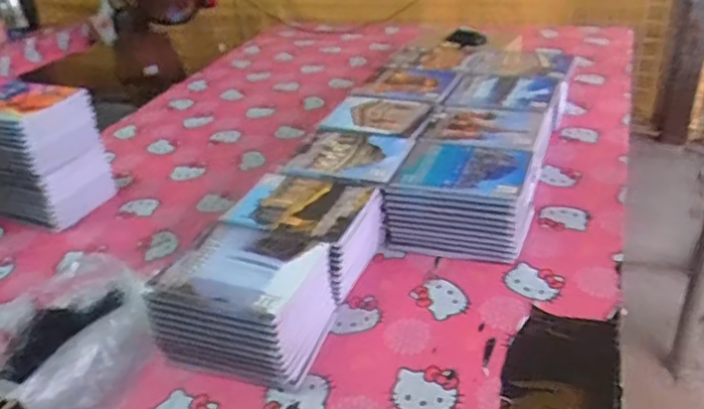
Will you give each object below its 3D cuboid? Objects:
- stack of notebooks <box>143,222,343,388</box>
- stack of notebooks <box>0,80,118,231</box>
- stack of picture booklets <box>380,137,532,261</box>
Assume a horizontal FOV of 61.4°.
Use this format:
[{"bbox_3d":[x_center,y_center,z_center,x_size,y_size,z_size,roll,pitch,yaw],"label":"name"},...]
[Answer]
[{"bbox_3d":[-0.140,0.131,0.796,0.196,0.119,0.172,7,34,21],"label":"stack of notebooks"},{"bbox_3d":[-0.598,-0.092,1.129,0.205,0.234,0.163,11,36,25],"label":"stack of notebooks"},{"bbox_3d":[0.170,-0.012,0.948,0.210,0.115,0.174,4,33,16],"label":"stack of picture booklets"}]

